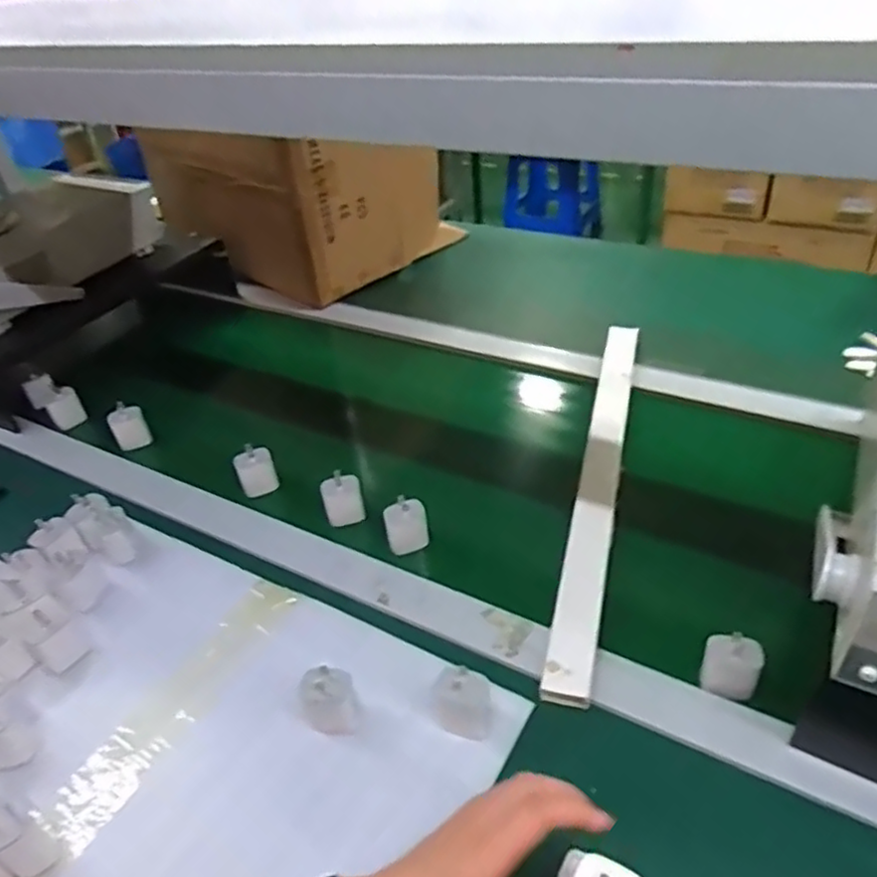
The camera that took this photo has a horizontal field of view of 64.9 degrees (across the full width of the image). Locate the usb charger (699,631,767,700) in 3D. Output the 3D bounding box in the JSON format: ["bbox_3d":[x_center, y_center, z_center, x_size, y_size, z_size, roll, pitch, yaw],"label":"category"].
[{"bbox_3d":[0.239,0.185,0.561,0.042,0.054,0.027,12,42,23],"label":"usb charger"}]

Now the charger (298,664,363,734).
[{"bbox_3d":[-0.085,0.212,0.553,0.042,0.053,0.039,-19,39,-15],"label":"charger"}]

